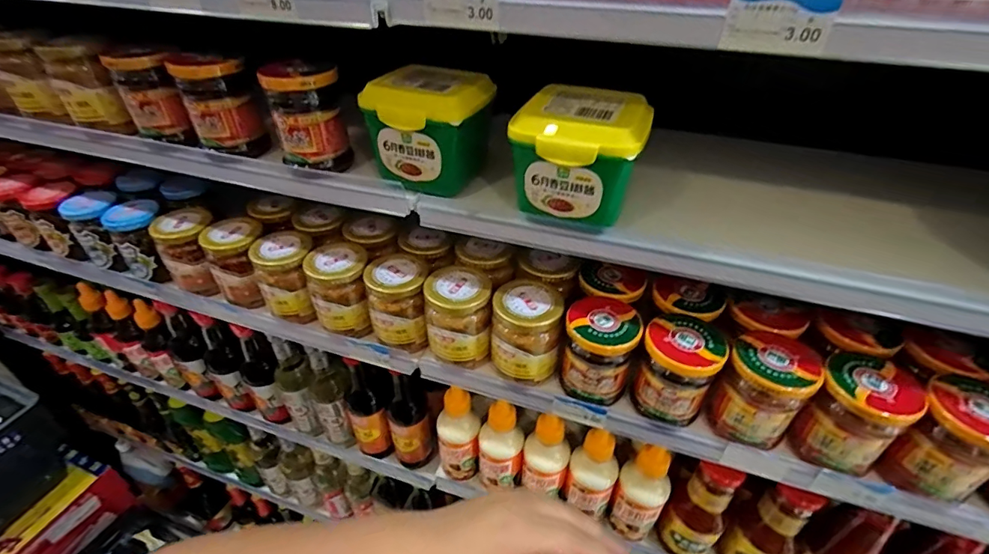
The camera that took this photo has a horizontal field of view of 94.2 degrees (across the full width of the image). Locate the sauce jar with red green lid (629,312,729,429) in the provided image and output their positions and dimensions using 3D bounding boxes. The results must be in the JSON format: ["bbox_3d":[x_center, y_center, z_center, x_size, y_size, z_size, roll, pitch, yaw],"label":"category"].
[{"bbox_3d":[0.162,0.083,0.411,0.061,0.085,0.064,0,38,0],"label":"sauce jar with red green lid"}]

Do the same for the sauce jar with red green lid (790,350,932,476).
[{"bbox_3d":[0.291,0.113,0.374,0.061,0.083,0.061,0,38,0],"label":"sauce jar with red green lid"}]

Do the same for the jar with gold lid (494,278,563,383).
[{"bbox_3d":[0.030,0.053,0.440,0.061,0.080,0.057,0,38,0],"label":"jar with gold lid"}]

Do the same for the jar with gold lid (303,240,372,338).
[{"bbox_3d":[-0.165,0.015,0.497,0.063,0.081,0.070,-12,40,-15],"label":"jar with gold lid"}]

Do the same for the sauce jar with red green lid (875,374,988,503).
[{"bbox_3d":[0.351,0.125,0.354,0.060,0.076,0.061,0,38,0],"label":"sauce jar with red green lid"}]

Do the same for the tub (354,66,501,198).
[{"bbox_3d":[-0.048,-0.127,0.396,0.087,0.083,0.094,19,42,22],"label":"tub"}]

